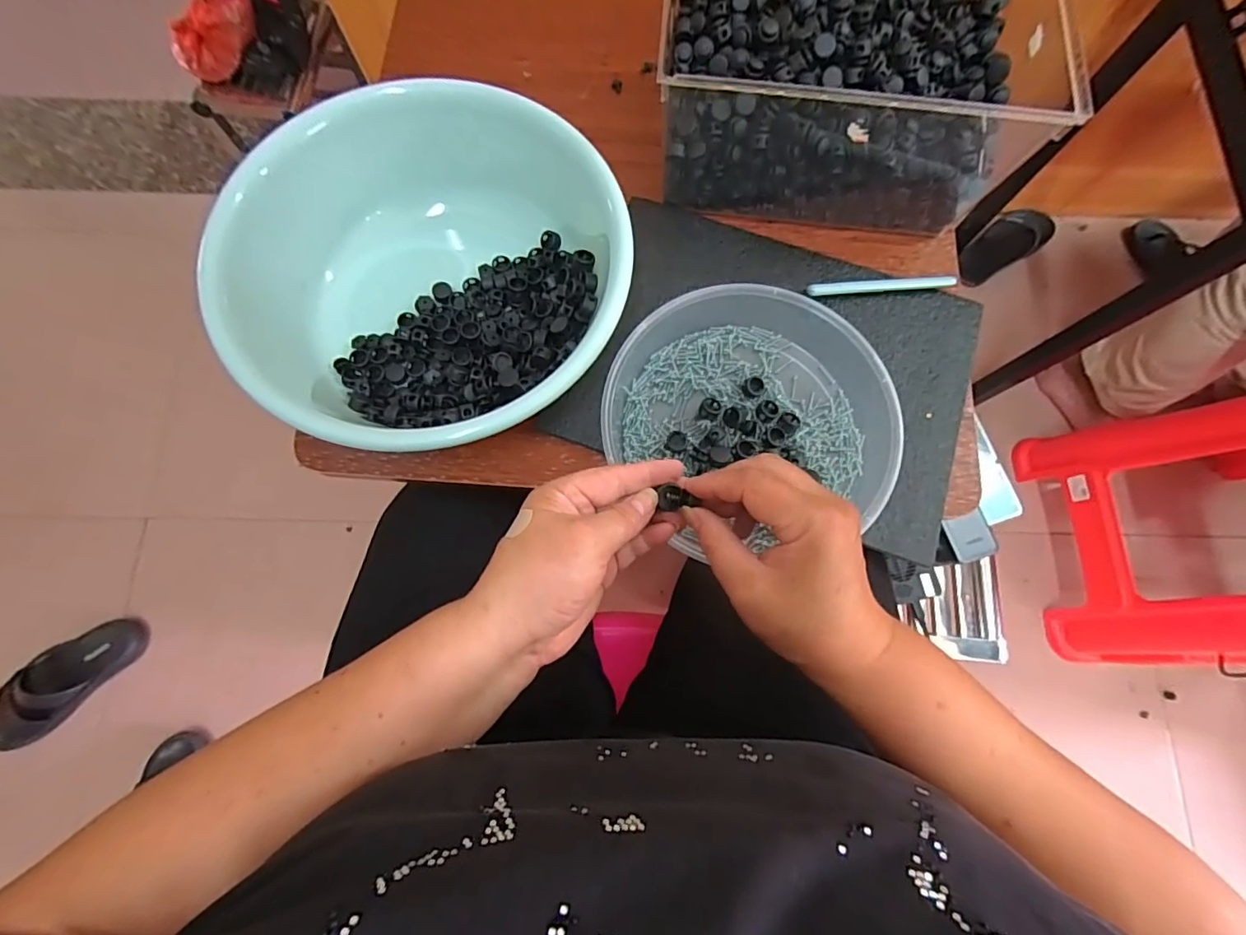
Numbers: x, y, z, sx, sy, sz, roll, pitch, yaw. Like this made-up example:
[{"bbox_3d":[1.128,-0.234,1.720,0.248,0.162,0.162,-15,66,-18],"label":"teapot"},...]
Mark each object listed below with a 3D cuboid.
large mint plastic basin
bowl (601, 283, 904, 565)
[{"bbox_3d":[-0.144,-0.139,0.413,0.294,0.112,0.262,-5,77,-1],"label":"large mint plastic basin"},{"bbox_3d":[0.095,-0.048,0.424,0.216,0.052,0.200,0,77,0],"label":"bowl"}]

